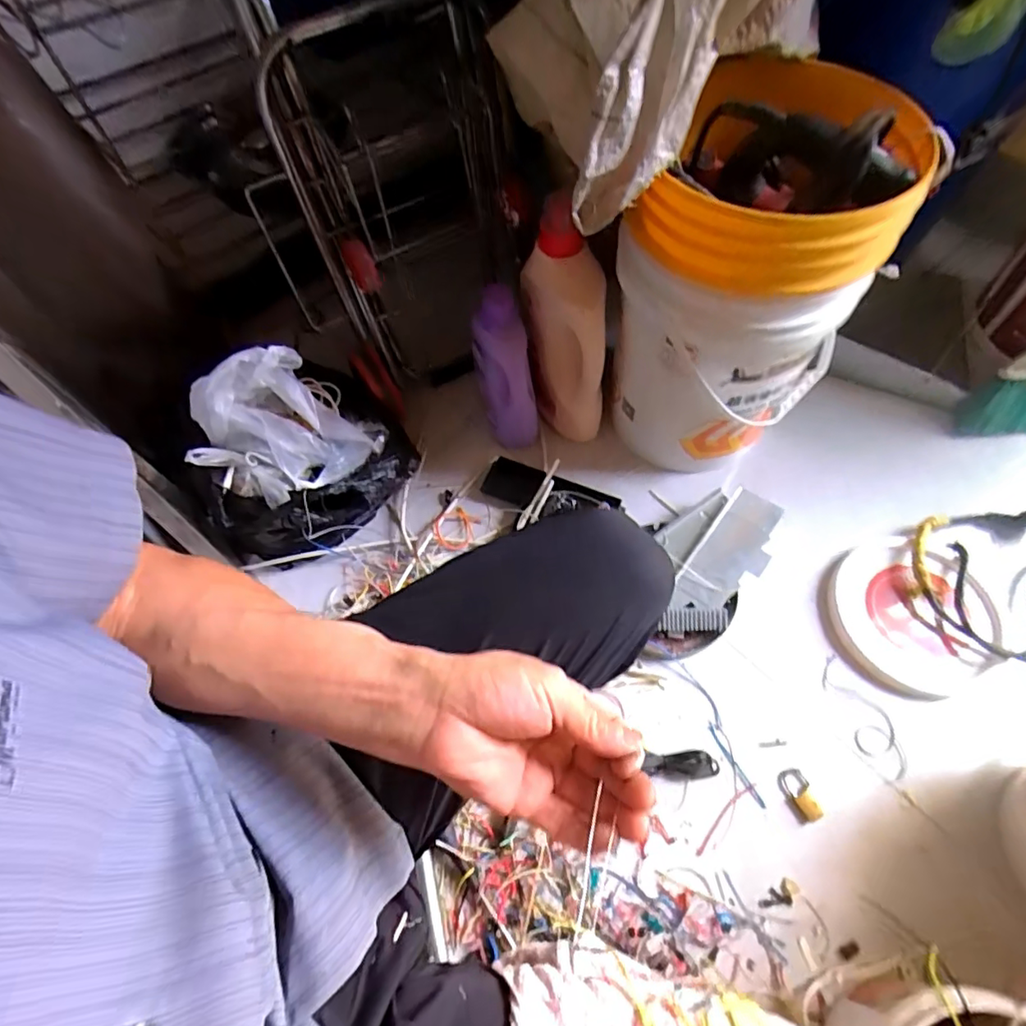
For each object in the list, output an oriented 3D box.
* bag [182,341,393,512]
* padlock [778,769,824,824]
[{"bbox_3d":[-0.316,-0.123,0.762,0.201,0.187,0.160,9,63,8],"label":"bag"},{"bbox_3d":[0.359,0.352,0.697,0.034,0.009,0.059,-19,62,-7],"label":"padlock"}]

